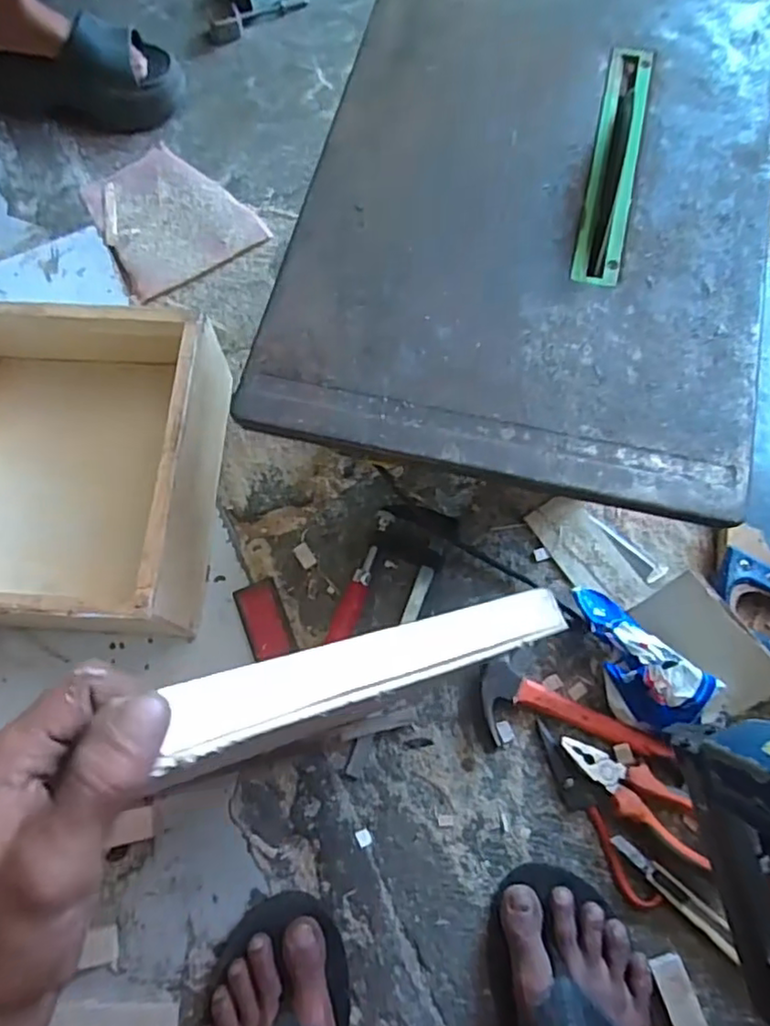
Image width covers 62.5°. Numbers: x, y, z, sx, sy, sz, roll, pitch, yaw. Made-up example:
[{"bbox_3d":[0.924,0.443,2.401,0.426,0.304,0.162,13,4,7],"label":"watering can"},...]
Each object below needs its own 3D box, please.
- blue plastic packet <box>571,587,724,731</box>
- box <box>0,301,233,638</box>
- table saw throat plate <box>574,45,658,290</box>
[{"bbox_3d":[0.225,0.136,0.558,0.164,0.040,0.067,42,78,15],"label":"blue plastic packet"},{"bbox_3d":[-0.308,-0.041,0.597,0.274,0.136,0.287,2,71,3],"label":"box"},{"bbox_3d":[0.173,-0.267,0.475,0.034,0.004,0.230,13,72,7],"label":"table saw throat plate"}]

